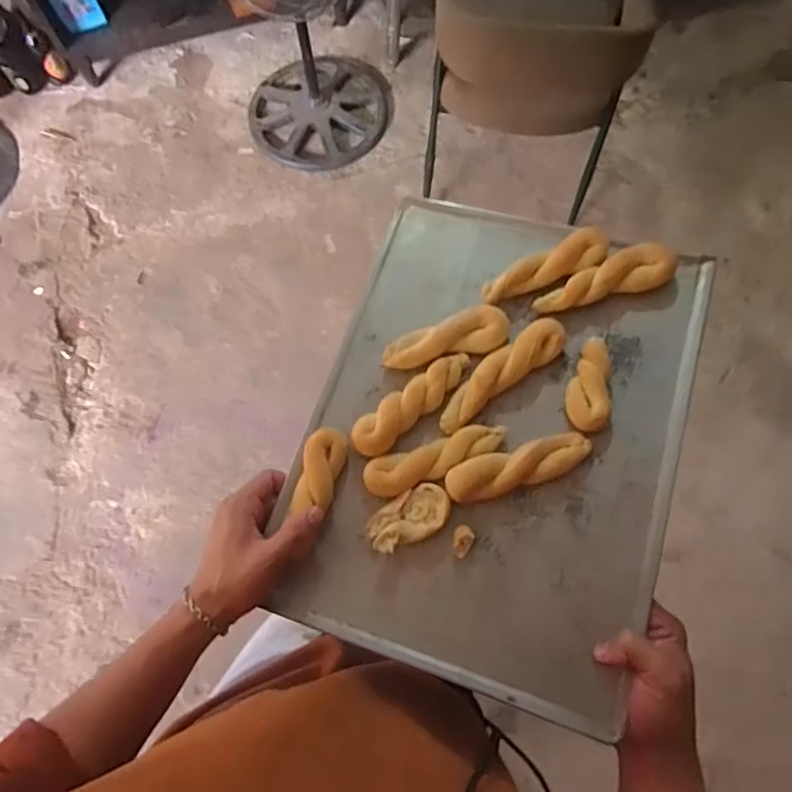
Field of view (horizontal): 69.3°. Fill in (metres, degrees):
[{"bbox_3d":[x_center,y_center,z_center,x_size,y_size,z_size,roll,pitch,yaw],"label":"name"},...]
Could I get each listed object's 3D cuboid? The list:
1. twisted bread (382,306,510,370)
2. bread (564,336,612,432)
[{"bbox_3d":[0.048,-0.055,0.559,0.122,0.024,0.039,-16,70,-2],"label":"twisted bread"},{"bbox_3d":[0.182,-0.009,0.529,0.039,0.018,0.085,17,72,9],"label":"bread"}]

